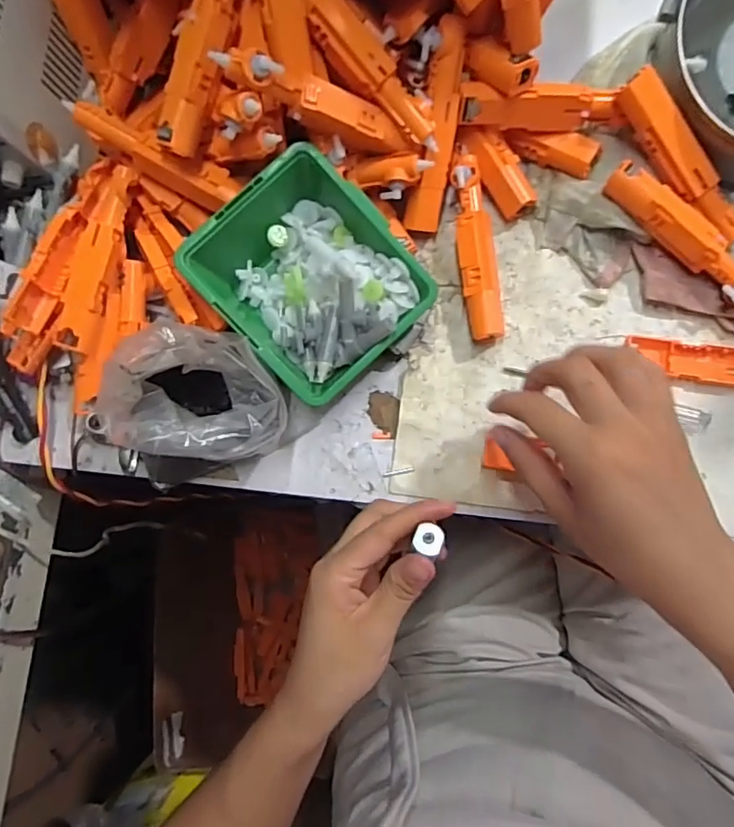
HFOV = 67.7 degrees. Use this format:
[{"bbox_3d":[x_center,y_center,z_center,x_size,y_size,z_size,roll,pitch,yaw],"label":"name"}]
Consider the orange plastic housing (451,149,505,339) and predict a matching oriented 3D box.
[{"bbox_3d":[0.071,-0.111,0.359,0.024,0.030,0.125,-8,80,6],"label":"orange plastic housing"}]

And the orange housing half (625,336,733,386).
[{"bbox_3d":[0.230,-0.030,0.350,0.118,0.006,0.024,8,82,8],"label":"orange housing half"}]

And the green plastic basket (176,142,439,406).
[{"bbox_3d":[-0.034,-0.081,0.347,0.113,0.067,0.125,-42,80,-2],"label":"green plastic basket"}]

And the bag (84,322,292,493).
[{"bbox_3d":[-0.104,-0.005,0.335,0.103,0.079,0.081,-23,80,1],"label":"bag"}]

